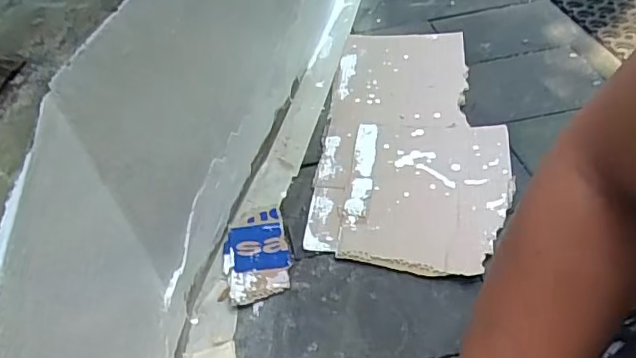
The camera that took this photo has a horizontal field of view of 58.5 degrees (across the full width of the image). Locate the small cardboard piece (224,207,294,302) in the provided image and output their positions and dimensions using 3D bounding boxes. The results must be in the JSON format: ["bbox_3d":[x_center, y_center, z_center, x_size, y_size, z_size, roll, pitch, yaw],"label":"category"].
[{"bbox_3d":[-0.069,0.081,0.636,0.074,0.009,0.126,-14,44,-8],"label":"small cardboard piece"}]

